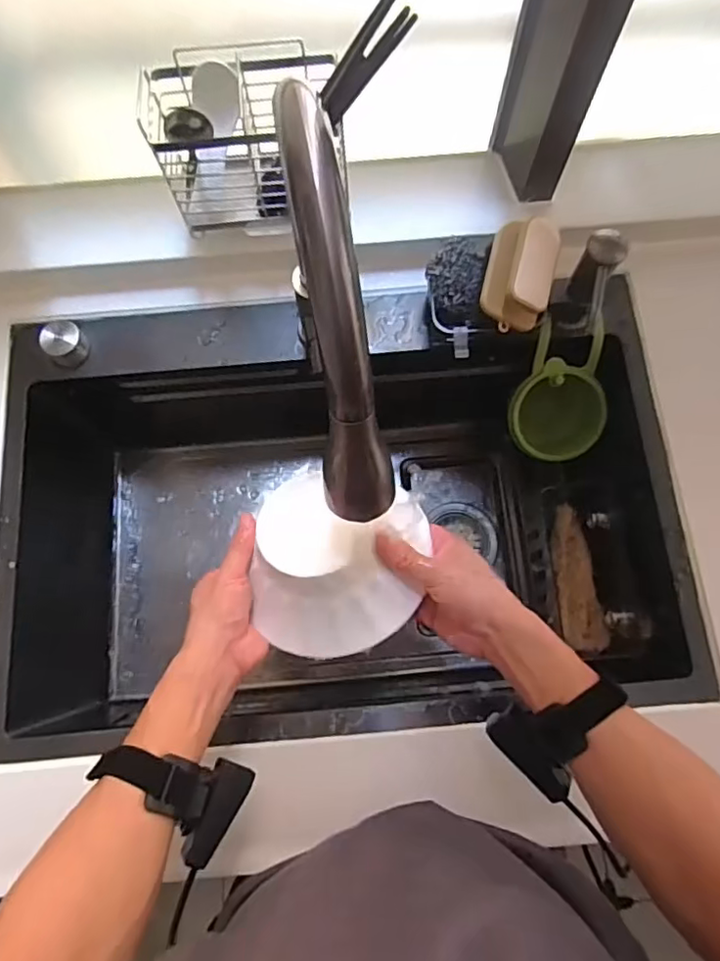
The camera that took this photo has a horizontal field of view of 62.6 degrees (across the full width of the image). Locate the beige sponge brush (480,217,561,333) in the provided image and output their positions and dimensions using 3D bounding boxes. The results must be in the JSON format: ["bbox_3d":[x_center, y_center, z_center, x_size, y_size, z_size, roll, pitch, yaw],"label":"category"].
[{"bbox_3d":[0.152,-0.196,0.573,0.061,0.064,0.096,14,75,5],"label":"beige sponge brush"}]

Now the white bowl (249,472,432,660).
[{"bbox_3d":[-0.019,0.072,0.487,0.137,0.051,0.141,0,75,1],"label":"white bowl"}]

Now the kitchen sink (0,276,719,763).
[{"bbox_3d":[-0.040,0.047,0.704,0.708,0.265,0.436,-5,75,-1],"label":"kitchen sink"}]

